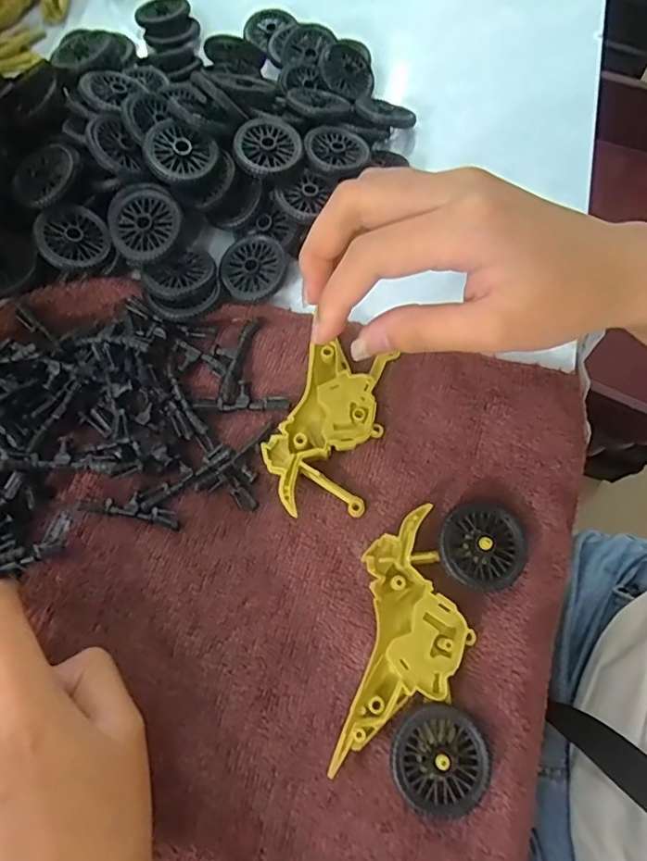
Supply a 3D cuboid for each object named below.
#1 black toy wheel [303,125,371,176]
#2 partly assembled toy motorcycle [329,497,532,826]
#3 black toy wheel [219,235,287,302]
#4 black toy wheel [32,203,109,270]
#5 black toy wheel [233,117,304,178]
[{"bbox_3d":[0.008,-0.159,0.295,0.035,0.008,0.035,-1,69,2],"label":"black toy wheel"},{"bbox_3d":[0.045,0.085,0.219,0.061,0.012,0.117,15,70,8],"label":"partly assembled toy motorcycle"},{"bbox_3d":[-0.038,-0.088,0.286,0.036,0.014,0.037,-13,69,-3],"label":"black toy wheel"},{"bbox_3d":[-0.133,-0.102,0.278,0.035,0.008,0.035,-2,77,-26],"label":"black toy wheel"},{"bbox_3d":[-0.030,-0.155,0.288,0.037,0.012,0.037,-1,69,2],"label":"black toy wheel"}]

